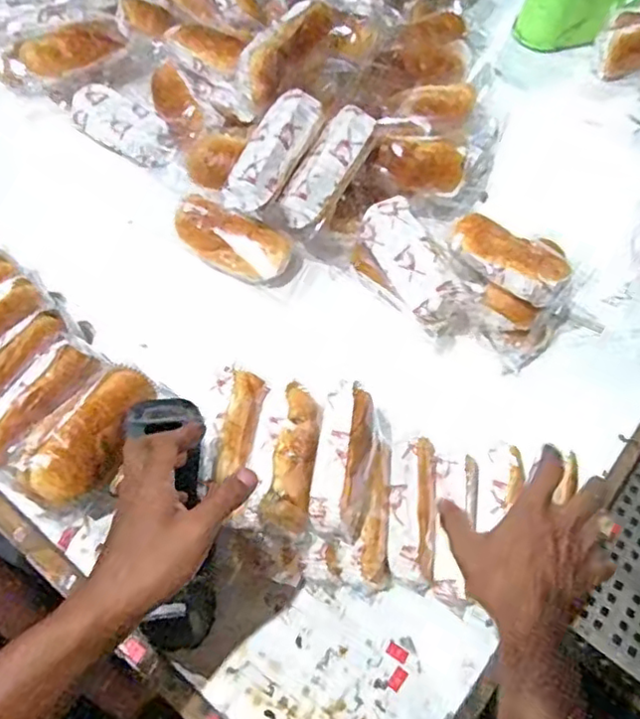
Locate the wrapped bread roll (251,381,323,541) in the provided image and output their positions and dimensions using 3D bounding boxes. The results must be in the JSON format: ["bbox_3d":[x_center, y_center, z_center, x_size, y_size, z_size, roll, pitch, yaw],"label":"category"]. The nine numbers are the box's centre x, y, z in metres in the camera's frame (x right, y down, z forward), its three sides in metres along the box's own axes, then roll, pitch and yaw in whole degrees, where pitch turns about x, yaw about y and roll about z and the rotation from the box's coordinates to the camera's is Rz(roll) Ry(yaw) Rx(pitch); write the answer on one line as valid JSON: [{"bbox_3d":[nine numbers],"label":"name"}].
[{"bbox_3d":[-0.033,0.083,0.568,0.053,0.040,0.138,22,61,-25],"label":"wrapped bread roll"}]

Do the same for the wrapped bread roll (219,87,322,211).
[{"bbox_3d":[-0.054,-0.233,0.704,0.059,0.039,0.154,28,79,10],"label":"wrapped bread roll"}]

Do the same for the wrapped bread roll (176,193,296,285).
[{"bbox_3d":[-0.106,-0.135,0.742,0.144,0.061,0.053,28,64,10],"label":"wrapped bread roll"}]

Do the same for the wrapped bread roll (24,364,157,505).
[{"bbox_3d":[-0.207,0.072,0.593,0.056,0.042,0.142,32,65,12],"label":"wrapped bread roll"}]

